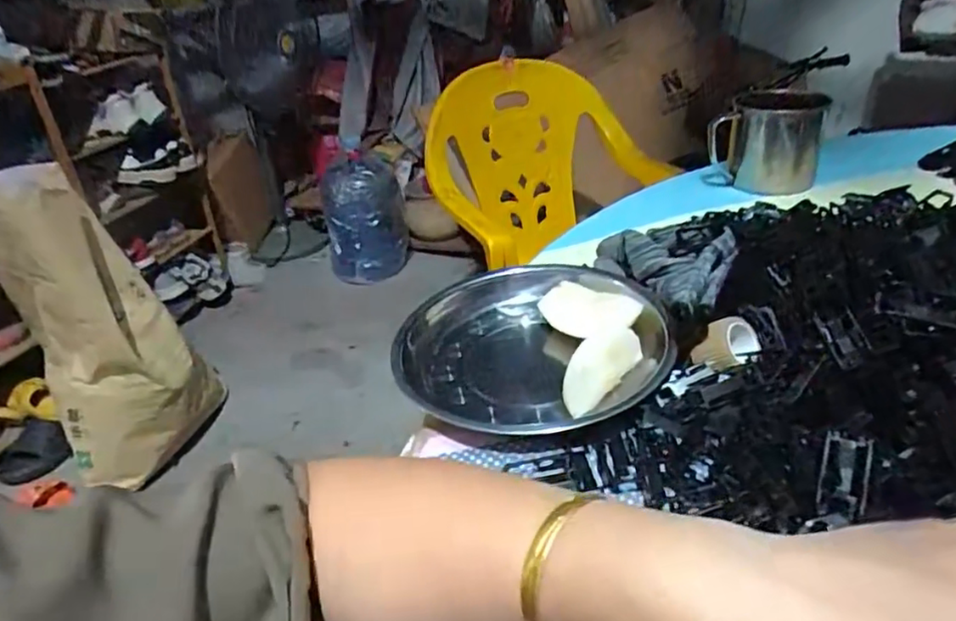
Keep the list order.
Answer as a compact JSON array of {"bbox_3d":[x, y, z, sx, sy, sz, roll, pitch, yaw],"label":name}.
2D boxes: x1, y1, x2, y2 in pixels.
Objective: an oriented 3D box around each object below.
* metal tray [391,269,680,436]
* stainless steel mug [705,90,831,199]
[{"bbox_3d":[0.035,0.026,0.416,0.183,0.037,0.184,2,32,13],"label":"metal tray"},{"bbox_3d":[0.306,-0.182,0.649,0.107,0.099,0.108,12,35,27],"label":"stainless steel mug"}]

